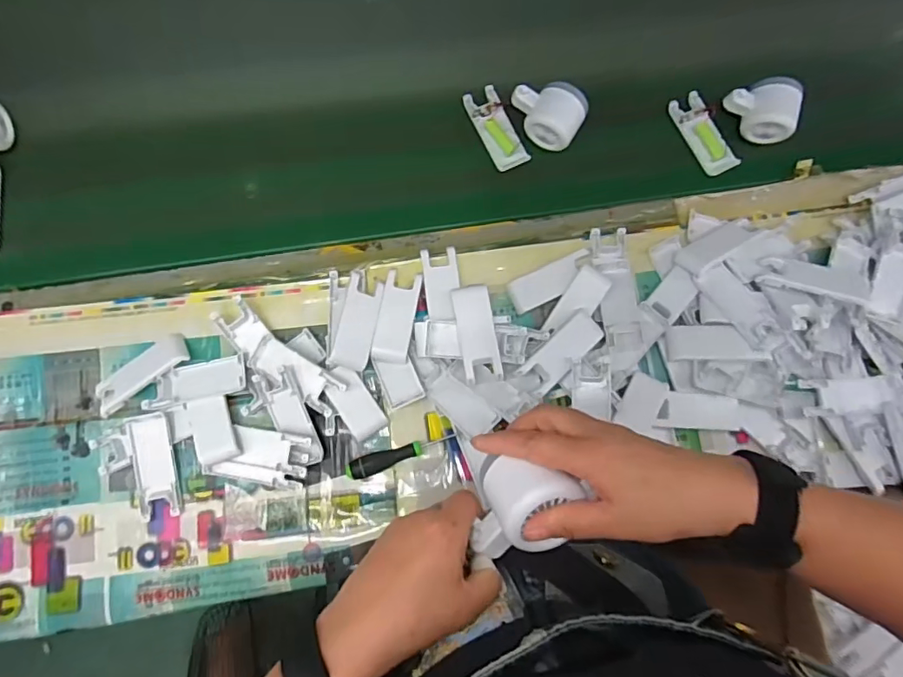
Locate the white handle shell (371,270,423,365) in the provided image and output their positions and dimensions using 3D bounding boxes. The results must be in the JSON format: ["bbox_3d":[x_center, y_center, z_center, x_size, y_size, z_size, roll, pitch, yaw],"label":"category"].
[{"bbox_3d":[-0.058,-0.023,0.574,0.038,0.018,0.099,10,81,-1],"label":"white handle shell"}]

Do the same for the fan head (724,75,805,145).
[{"bbox_3d":[0.370,-0.272,0.621,0.081,0.048,0.055,43,82,5],"label":"fan head"}]

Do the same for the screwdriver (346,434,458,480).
[{"bbox_3d":[-0.053,0.120,0.552,0.116,0.023,0.020,-19,82,-5],"label":"screwdriver"}]

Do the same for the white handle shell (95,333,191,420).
[{"bbox_3d":[-0.324,0.035,0.551,0.103,0.016,0.038,-36,84,-7],"label":"white handle shell"}]

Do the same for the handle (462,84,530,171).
[{"bbox_3d":[0.054,-0.252,0.633,0.039,0.015,0.103,-26,83,-6],"label":"handle"}]

